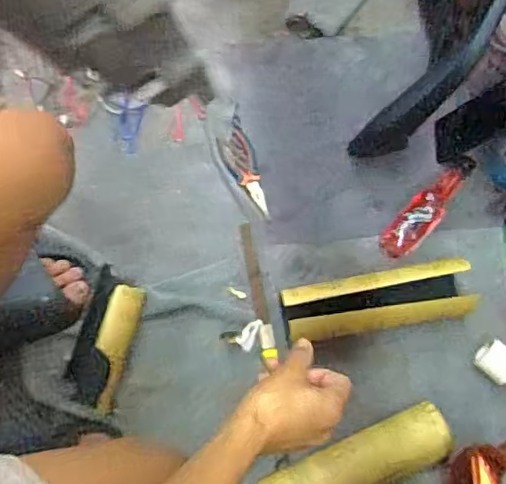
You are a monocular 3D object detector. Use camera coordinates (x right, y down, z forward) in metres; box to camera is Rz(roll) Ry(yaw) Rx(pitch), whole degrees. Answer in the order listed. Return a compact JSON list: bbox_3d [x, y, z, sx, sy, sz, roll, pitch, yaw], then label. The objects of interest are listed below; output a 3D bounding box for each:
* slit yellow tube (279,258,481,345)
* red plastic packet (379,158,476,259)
[{"bbox_3d":[0.186,0.088,0.917,0.279,0.081,0.086,-9,79,-3],"label":"slit yellow tube"},{"bbox_3d":[0.277,-0.055,0.963,0.056,0.040,0.199,42,81,7],"label":"red plastic packet"}]

